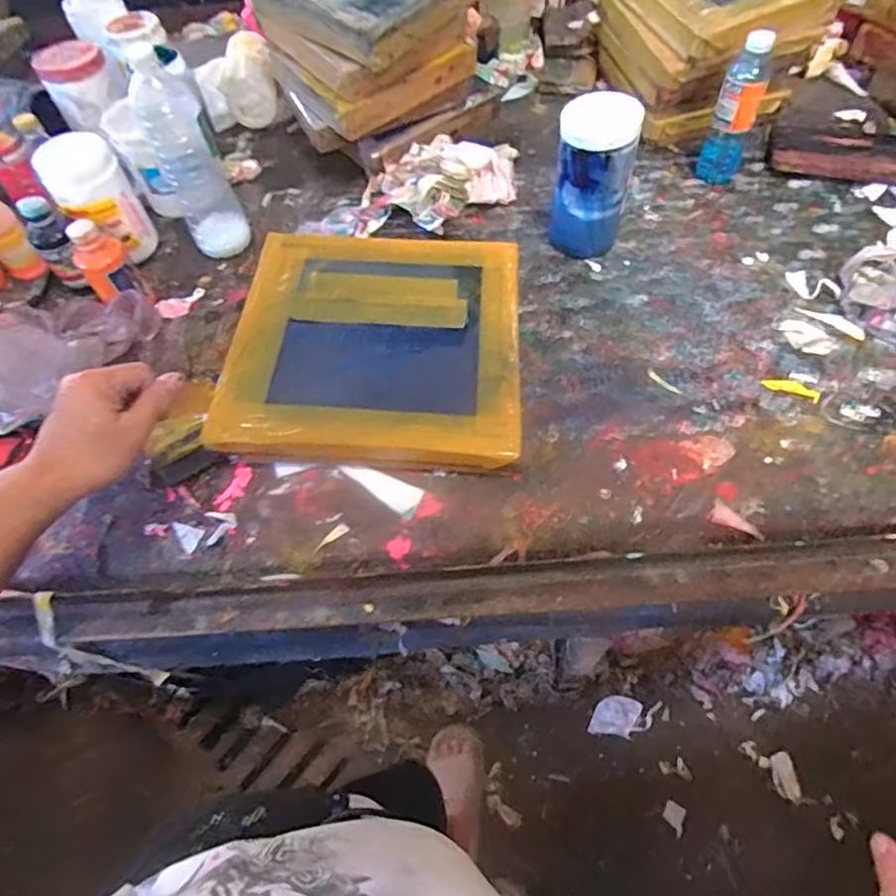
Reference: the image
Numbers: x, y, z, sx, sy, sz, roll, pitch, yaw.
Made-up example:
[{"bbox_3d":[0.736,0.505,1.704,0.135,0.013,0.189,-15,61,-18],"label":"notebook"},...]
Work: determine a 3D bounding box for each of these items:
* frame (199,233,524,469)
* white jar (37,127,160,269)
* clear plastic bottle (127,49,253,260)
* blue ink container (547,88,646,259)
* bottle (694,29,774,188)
[{"bbox_3d":[-0.078,-0.133,0.683,0.339,0.057,0.332,4,59,3],"label":"frame"},{"bbox_3d":[-0.480,-0.343,0.781,0.097,0.149,0.112,-32,62,-14],"label":"white jar"},{"bbox_3d":[-0.335,-0.368,0.756,0.082,0.226,0.065,-23,61,-9],"label":"clear plastic bottle"},{"bbox_3d":[0.187,-0.341,0.735,0.097,0.181,0.084,13,61,12],"label":"blue ink container"},{"bbox_3d":[0.398,-0.463,0.787,0.057,0.178,0.056,21,63,16],"label":"bottle"}]

